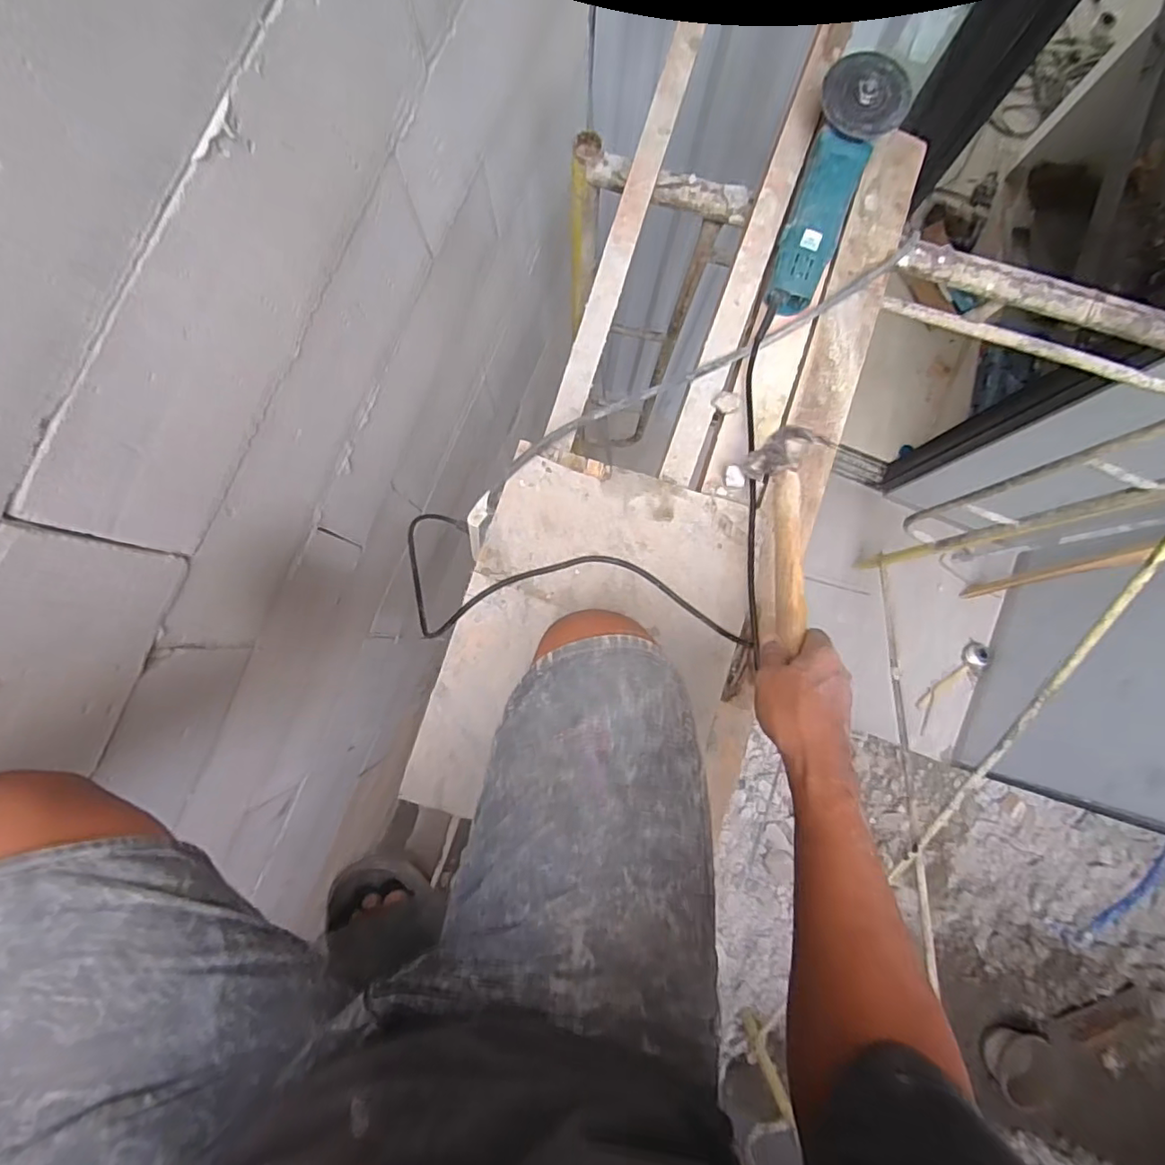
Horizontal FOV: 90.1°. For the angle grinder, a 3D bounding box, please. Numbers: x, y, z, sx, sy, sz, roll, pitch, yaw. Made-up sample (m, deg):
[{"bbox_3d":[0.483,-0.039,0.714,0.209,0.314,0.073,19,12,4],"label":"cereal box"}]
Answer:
[{"bbox_3d":[0.287,-0.464,0.678,0.093,0.076,0.281,22,83,2],"label":"angle grinder"}]

